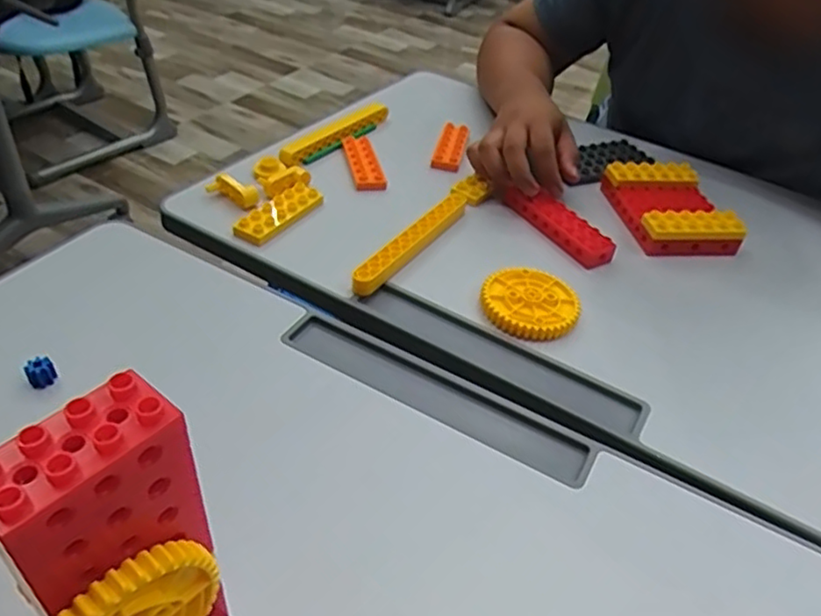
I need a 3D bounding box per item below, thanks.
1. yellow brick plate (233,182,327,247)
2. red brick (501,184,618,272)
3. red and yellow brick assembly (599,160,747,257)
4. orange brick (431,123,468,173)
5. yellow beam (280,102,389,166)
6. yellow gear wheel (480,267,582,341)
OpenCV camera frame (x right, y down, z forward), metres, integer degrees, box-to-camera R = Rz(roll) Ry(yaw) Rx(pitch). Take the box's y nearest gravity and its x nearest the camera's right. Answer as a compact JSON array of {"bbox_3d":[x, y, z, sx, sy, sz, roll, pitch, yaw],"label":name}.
[{"bbox_3d":[-0.121,-0.090,0.607,0.035,0.017,0.101,26,46,20],"label":"yellow brick plate"},{"bbox_3d":[0.145,-0.083,0.639,0.035,0.023,0.118,-21,49,-27],"label":"red brick"},{"bbox_3d":[0.266,-0.103,0.676,0.098,0.038,0.126,-4,43,-11],"label":"red and yellow brick assembly"},{"bbox_3d":[0.047,-0.184,0.743,0.029,0.013,0.095,13,42,7],"label":"orange brick"},{"bbox_3d":[-0.079,-0.193,0.727,0.020,0.022,0.175,29,47,23],"label":"yellow beam"},{"bbox_3d":[0.100,-0.003,0.545,0.080,0.017,0.074,4,42,-3],"label":"yellow gear wheel"}]

